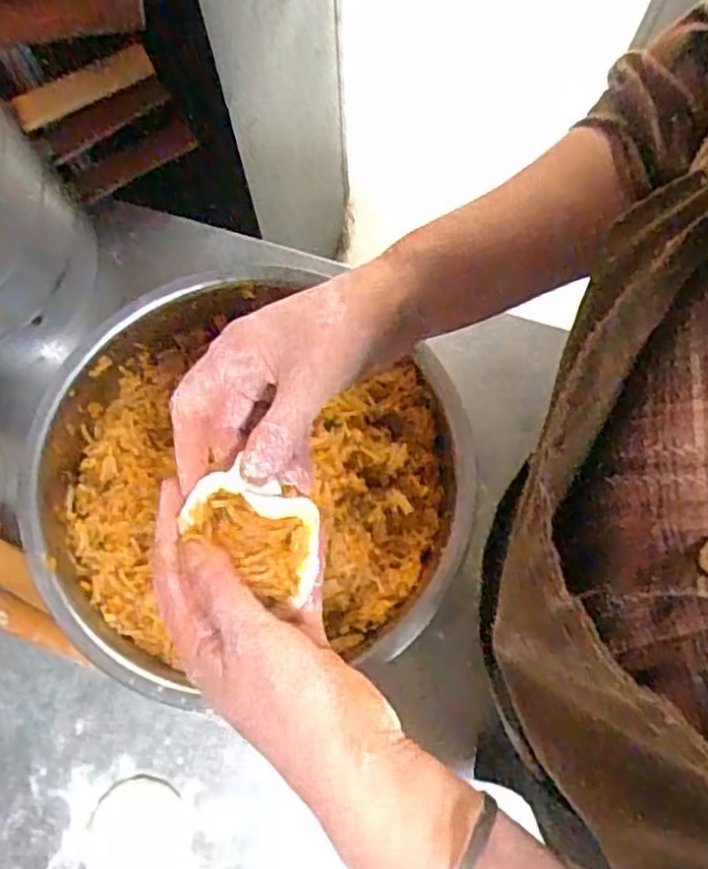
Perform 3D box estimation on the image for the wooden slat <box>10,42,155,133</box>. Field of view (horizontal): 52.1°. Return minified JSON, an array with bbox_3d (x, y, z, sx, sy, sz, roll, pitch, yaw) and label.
[{"bbox_3d":[-0.181,-0.233,0.487,0.095,0.026,0.009,-28,79,-7],"label":"wooden slat"}]

